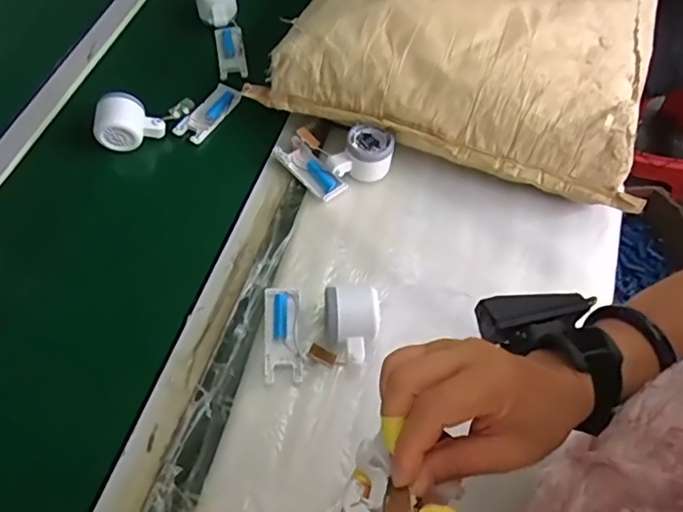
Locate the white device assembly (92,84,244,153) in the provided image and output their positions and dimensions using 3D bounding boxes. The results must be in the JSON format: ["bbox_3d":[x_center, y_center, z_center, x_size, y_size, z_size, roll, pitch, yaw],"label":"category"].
[{"bbox_3d":[-0.223,-0.185,0.721,0.186,0.065,0.073,-25,63,-14],"label":"white device assembly"}]

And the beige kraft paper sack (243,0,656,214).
[{"bbox_3d":[0.219,-0.410,0.785,0.461,0.118,0.639,18,61,10],"label":"beige kraft paper sack"}]

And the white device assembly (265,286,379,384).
[{"bbox_3d":[-0.022,0.077,0.581,0.122,0.043,0.101,0,60,-1],"label":"white device assembly"}]

